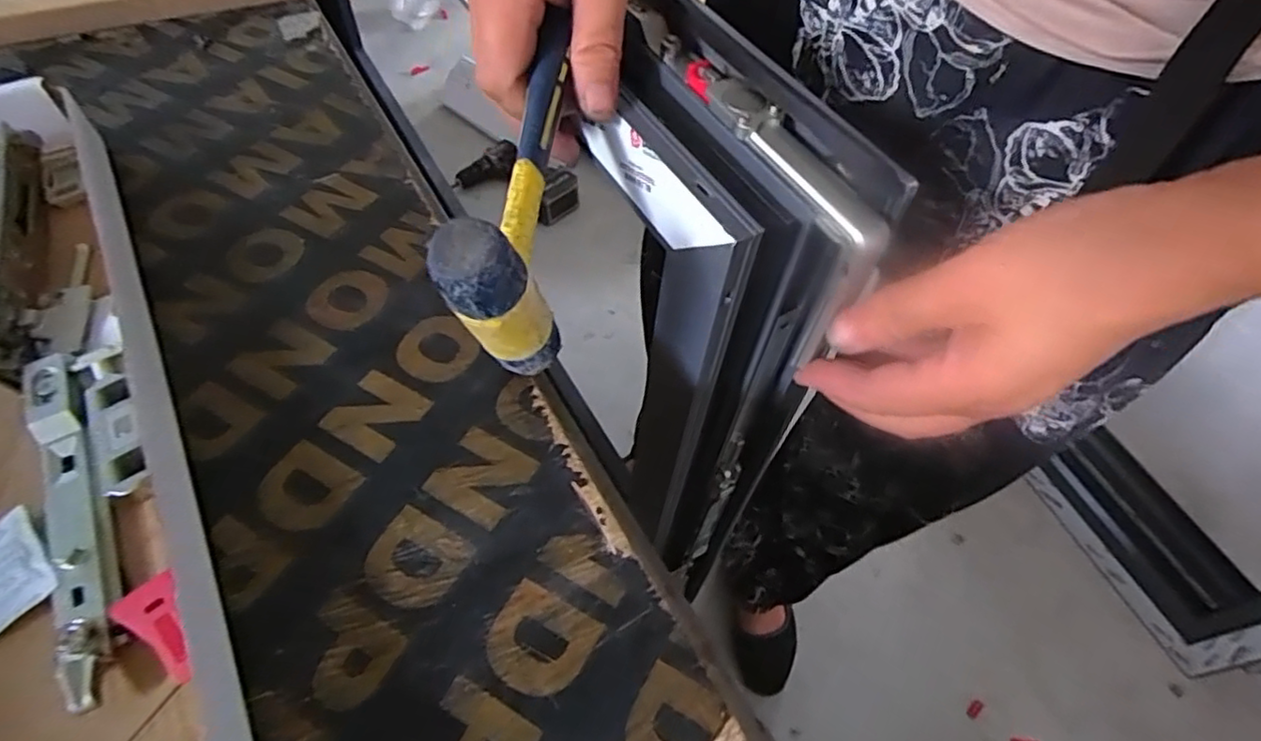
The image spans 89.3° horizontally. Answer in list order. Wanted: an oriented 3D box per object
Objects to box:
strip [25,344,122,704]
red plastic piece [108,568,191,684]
[{"bbox_3d":[-0.191,0.046,0.218,0.018,0.008,0.133,-25,60,-17],"label":"strip"},{"bbox_3d":[-0.147,0.082,0.200,0.018,0.008,0.033,-30,84,-20],"label":"red plastic piece"}]

